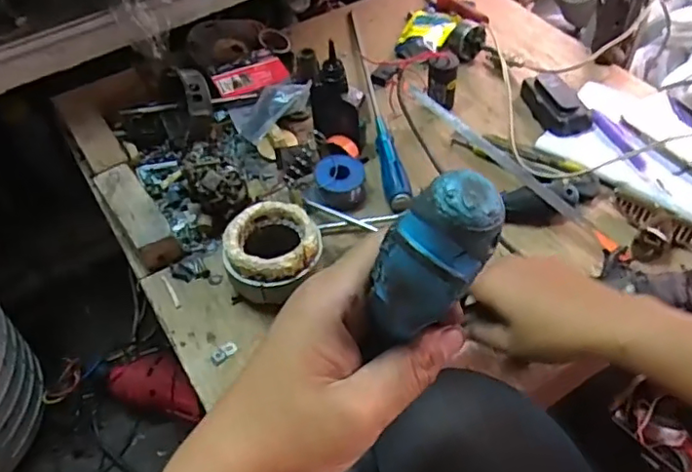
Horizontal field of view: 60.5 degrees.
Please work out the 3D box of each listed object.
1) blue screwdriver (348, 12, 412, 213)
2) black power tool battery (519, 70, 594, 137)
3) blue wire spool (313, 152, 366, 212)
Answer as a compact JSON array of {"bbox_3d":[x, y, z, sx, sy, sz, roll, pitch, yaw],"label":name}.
[{"bbox_3d":[0.029,-0.178,0.736,0.024,0.026,0.384,-8,52,-4],"label":"blue screwdriver"},{"bbox_3d":[0.246,-0.157,0.700,0.049,0.032,0.103,-14,52,-9],"label":"black power tool battery"},{"bbox_3d":[-0.007,-0.059,0.641,0.052,0.044,0.053,-18,53,-12],"label":"blue wire spool"}]

